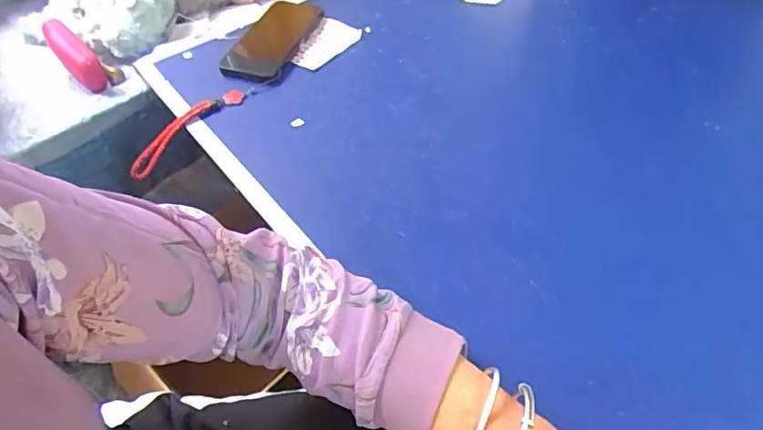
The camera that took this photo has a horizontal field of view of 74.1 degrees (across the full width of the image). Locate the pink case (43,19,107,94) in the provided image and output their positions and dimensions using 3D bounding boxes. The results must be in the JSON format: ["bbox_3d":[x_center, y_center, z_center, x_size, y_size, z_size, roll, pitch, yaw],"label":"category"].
[{"bbox_3d":[-0.402,-0.210,0.660,0.036,0.026,0.129,-38,72,-24],"label":"pink case"}]

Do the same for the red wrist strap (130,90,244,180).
[{"bbox_3d":[-0.233,-0.097,0.588,0.160,0.036,0.019,-38,56,2],"label":"red wrist strap"}]

